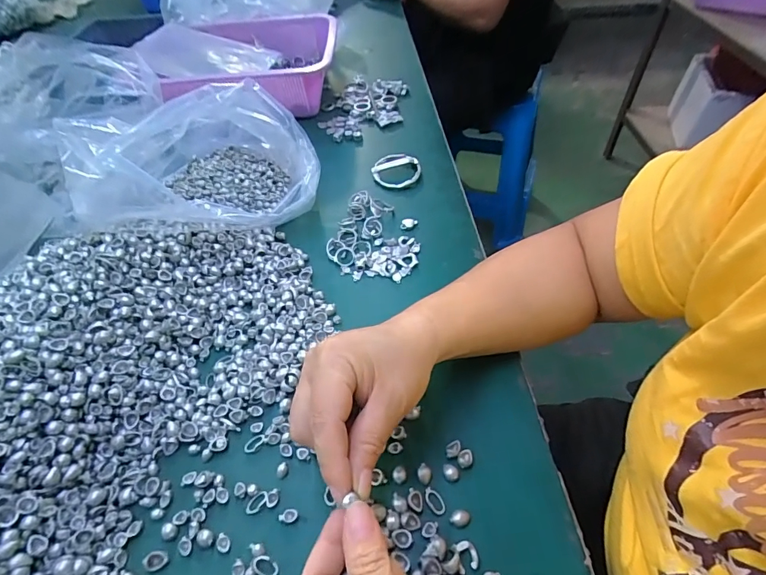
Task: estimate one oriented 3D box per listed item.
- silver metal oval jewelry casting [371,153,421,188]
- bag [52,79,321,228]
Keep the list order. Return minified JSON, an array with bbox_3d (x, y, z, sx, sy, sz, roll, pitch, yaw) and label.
[{"bbox_3d":[0.017,-0.147,0.512,0.059,0.011,0.063,2,50,5],"label":"silver metal oval jewelry casting"},{"bbox_3d":[-0.196,-0.144,0.452,0.227,0.113,0.176,-17,51,-12],"label":"bag"}]

